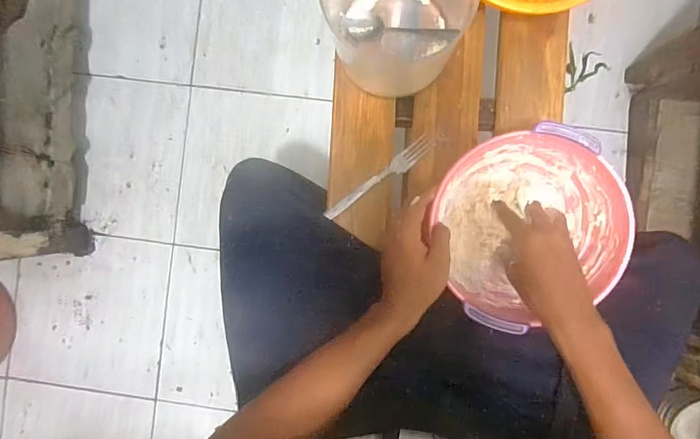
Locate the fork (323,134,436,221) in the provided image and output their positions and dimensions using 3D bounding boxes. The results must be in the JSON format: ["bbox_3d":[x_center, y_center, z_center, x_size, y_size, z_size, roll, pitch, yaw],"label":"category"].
[{"bbox_3d":[0.040,-0.052,0.576,0.168,0.010,0.024,-38,89,3],"label":"fork"}]

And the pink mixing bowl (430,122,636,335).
[{"bbox_3d":[0.198,0.005,0.509,0.194,0.088,0.191,0,91,4],"label":"pink mixing bowl"}]

